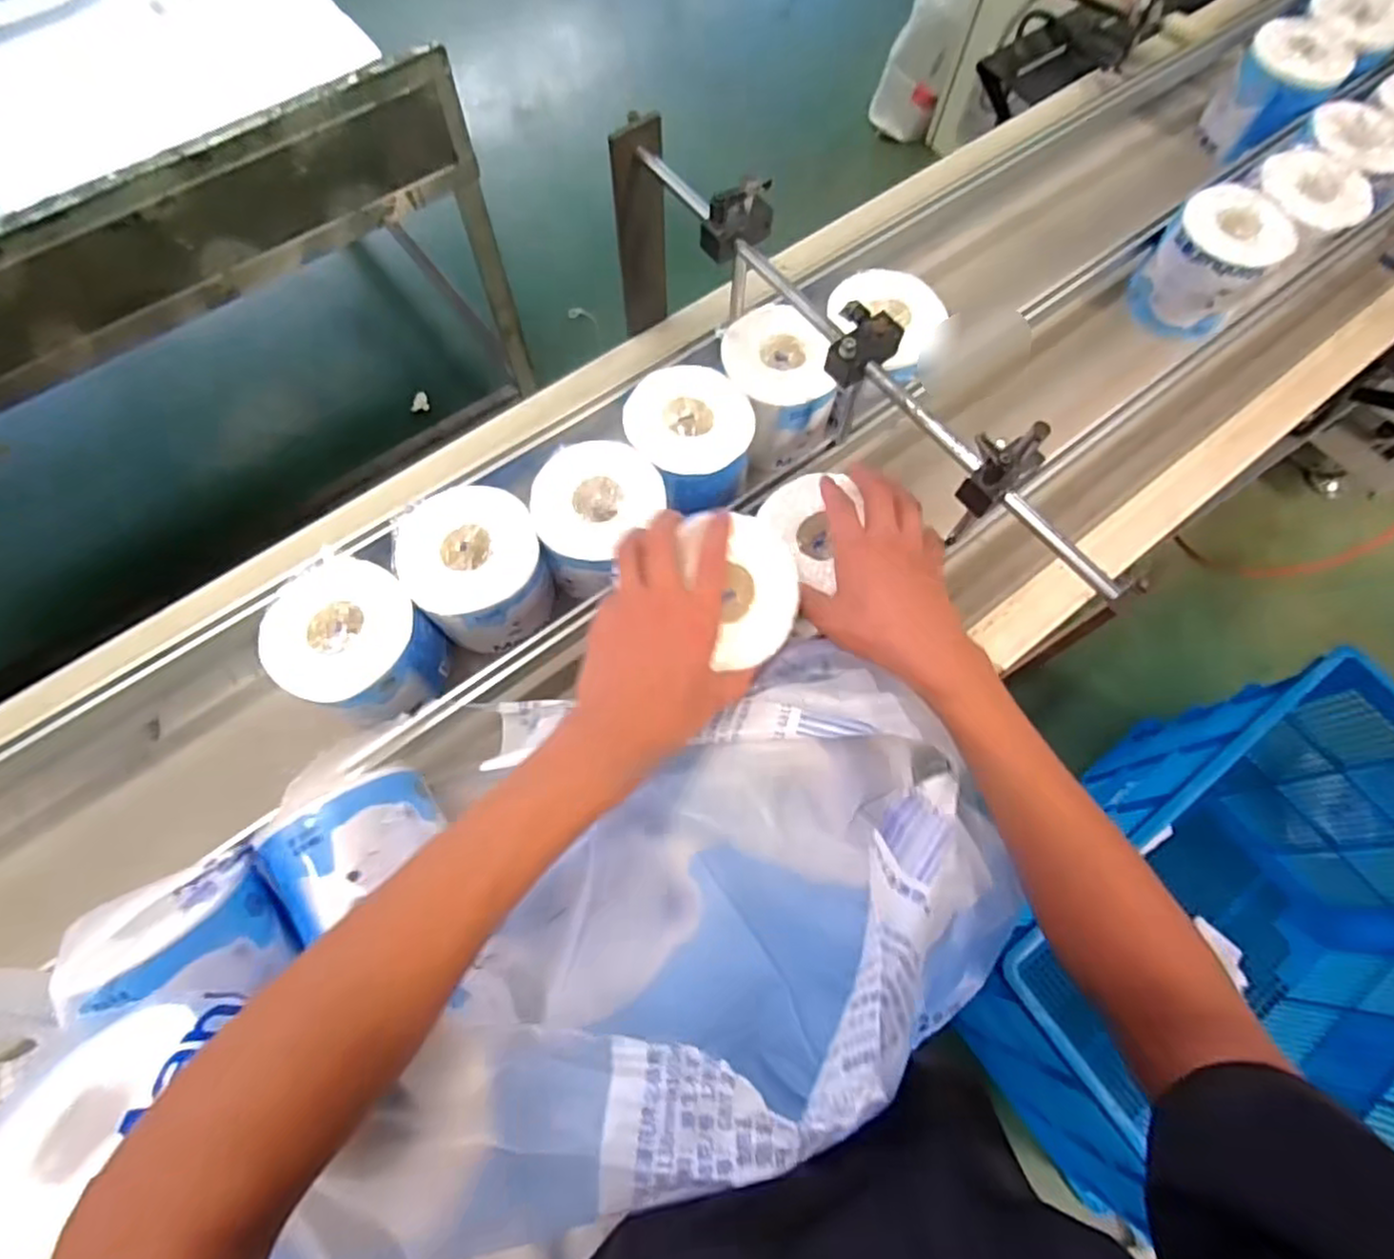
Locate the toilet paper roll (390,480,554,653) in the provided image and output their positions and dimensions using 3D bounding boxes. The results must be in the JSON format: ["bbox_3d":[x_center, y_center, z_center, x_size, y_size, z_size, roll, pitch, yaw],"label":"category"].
[{"bbox_3d":[-0.187,-0.050,0.606,0.108,0.095,0.109,1,69,-2],"label":"toilet paper roll"}]

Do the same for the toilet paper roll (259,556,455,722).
[{"bbox_3d":[-0.280,0.016,0.580,0.119,0.097,0.114,1,69,-2],"label":"toilet paper roll"}]

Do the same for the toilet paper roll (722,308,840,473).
[{"bbox_3d":[0.076,-0.226,0.676,0.096,0.102,0.126,-23,71,-10],"label":"toilet paper roll"}]

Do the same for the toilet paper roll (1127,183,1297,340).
[{"bbox_3d":[0.560,-0.400,0.768,0.109,0.119,0.105,1,69,-2],"label":"toilet paper roll"}]

